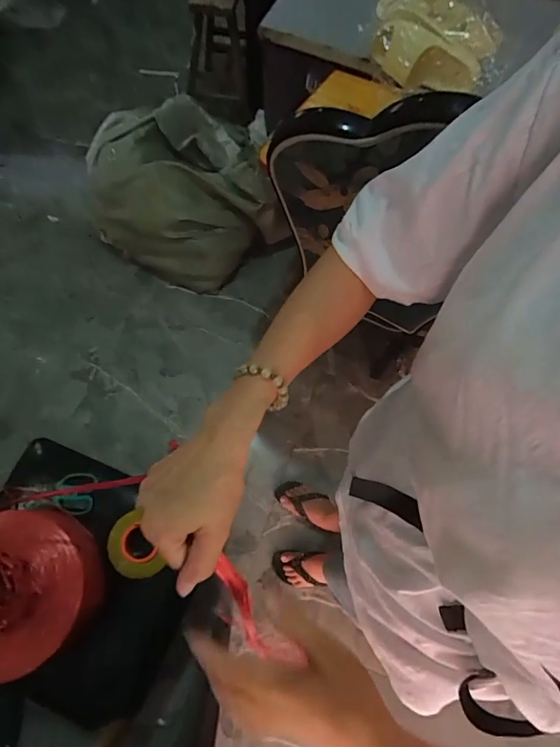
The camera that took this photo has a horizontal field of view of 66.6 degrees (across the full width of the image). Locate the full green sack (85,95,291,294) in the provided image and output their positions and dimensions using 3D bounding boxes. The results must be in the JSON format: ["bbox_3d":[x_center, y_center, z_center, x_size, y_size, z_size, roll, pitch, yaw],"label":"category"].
[{"bbox_3d":[-0.341,-0.636,1.513,0.639,0.311,0.598,-22,73,-12],"label":"full green sack"}]

